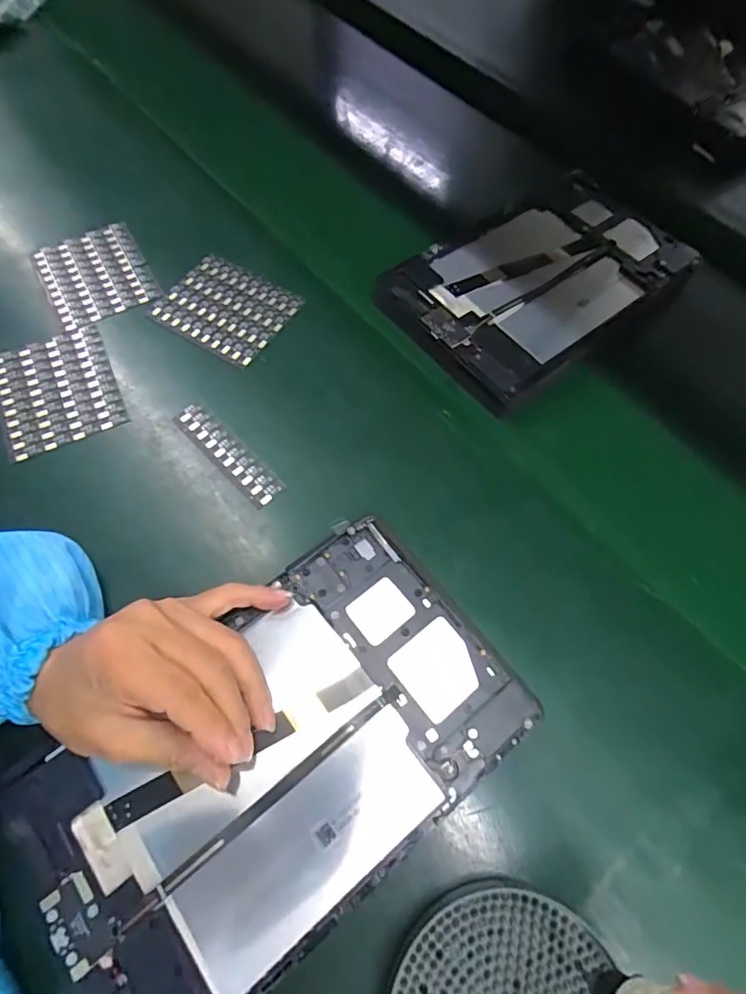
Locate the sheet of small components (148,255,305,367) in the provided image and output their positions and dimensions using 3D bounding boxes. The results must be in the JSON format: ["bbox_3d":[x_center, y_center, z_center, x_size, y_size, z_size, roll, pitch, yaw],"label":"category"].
[{"bbox_3d":[-0.122,-0.158,0.436,0.100,0.004,0.084,30,69,14],"label":"sheet of small components"}]

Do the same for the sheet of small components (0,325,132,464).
[{"bbox_3d":[-0.243,-0.082,0.401,0.086,0.006,0.100,-24,67,-10],"label":"sheet of small components"}]

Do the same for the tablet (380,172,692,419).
[{"bbox_3d":[0.147,-0.192,0.446,0.269,0.020,0.155,-37,70,-15],"label":"tablet"}]

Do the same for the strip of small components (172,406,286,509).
[{"bbox_3d":[-0.104,-0.032,0.377,0.023,0.005,0.099,-41,71,-17],"label":"strip of small components"}]

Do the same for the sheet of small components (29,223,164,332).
[{"bbox_3d":[-0.240,-0.193,0.453,0.085,0.008,0.101,-27,68,-12],"label":"sheet of small components"}]

